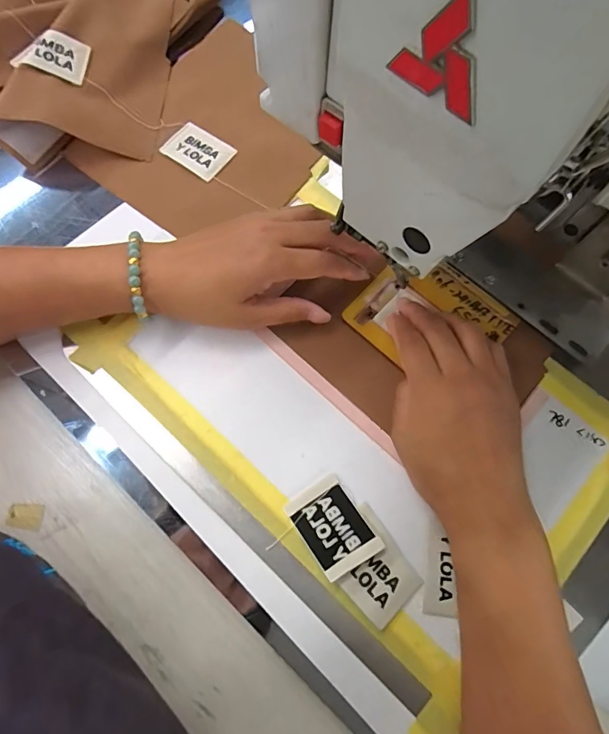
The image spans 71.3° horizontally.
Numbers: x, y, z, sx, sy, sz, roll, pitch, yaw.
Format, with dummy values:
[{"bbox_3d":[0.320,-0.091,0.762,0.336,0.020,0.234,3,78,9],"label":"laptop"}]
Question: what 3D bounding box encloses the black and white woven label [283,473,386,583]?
[{"bbox_3d":[0.019,0.105,0.279,0.041,0.013,0.055,-34,76,-12],"label":"black and white woven label"}]

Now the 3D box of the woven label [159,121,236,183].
[{"bbox_3d":[-0.095,-0.191,0.376,0.056,0.004,0.040,35,74,9],"label":"woven label"}]

